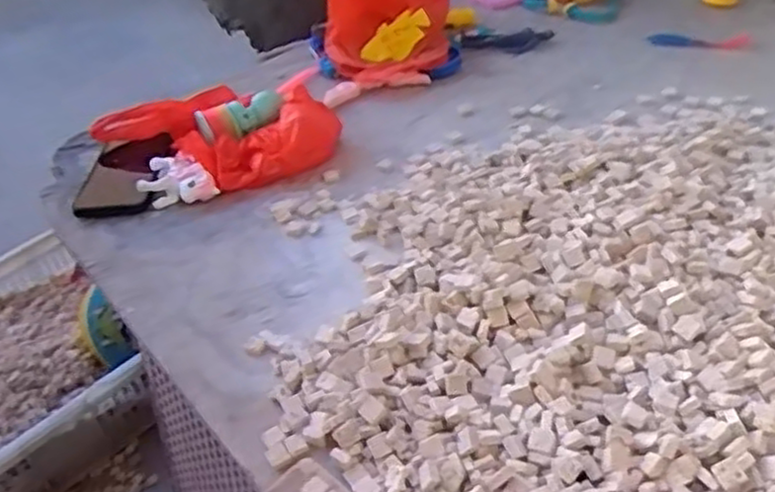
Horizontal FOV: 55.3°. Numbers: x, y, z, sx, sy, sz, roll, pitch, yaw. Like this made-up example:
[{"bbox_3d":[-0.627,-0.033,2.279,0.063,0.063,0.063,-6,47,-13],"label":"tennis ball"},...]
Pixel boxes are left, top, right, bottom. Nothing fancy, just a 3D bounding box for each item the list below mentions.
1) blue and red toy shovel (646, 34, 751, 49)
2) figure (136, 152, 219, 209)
[{"bbox_3d":[0.416,-0.273,0.987,0.129,0.010,0.036,0,40,10],"label":"blue and red toy shovel"},{"bbox_3d":[-0.230,-0.069,0.794,0.067,0.027,0.080,-26,43,-21],"label":"figure"}]

